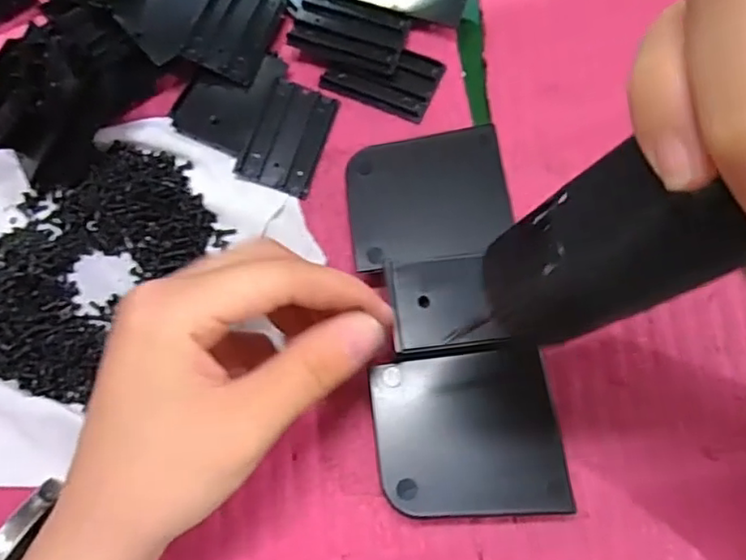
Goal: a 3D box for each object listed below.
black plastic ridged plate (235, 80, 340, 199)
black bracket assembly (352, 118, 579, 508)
[{"bbox_3d":[-0.040,-0.068,0.298,0.033,0.004,0.053,21,73,-10],"label":"black plastic ridged plate"},{"bbox_3d":[0.031,0.010,0.254,0.069,0.018,0.160,-7,71,-1],"label":"black bracket assembly"}]

